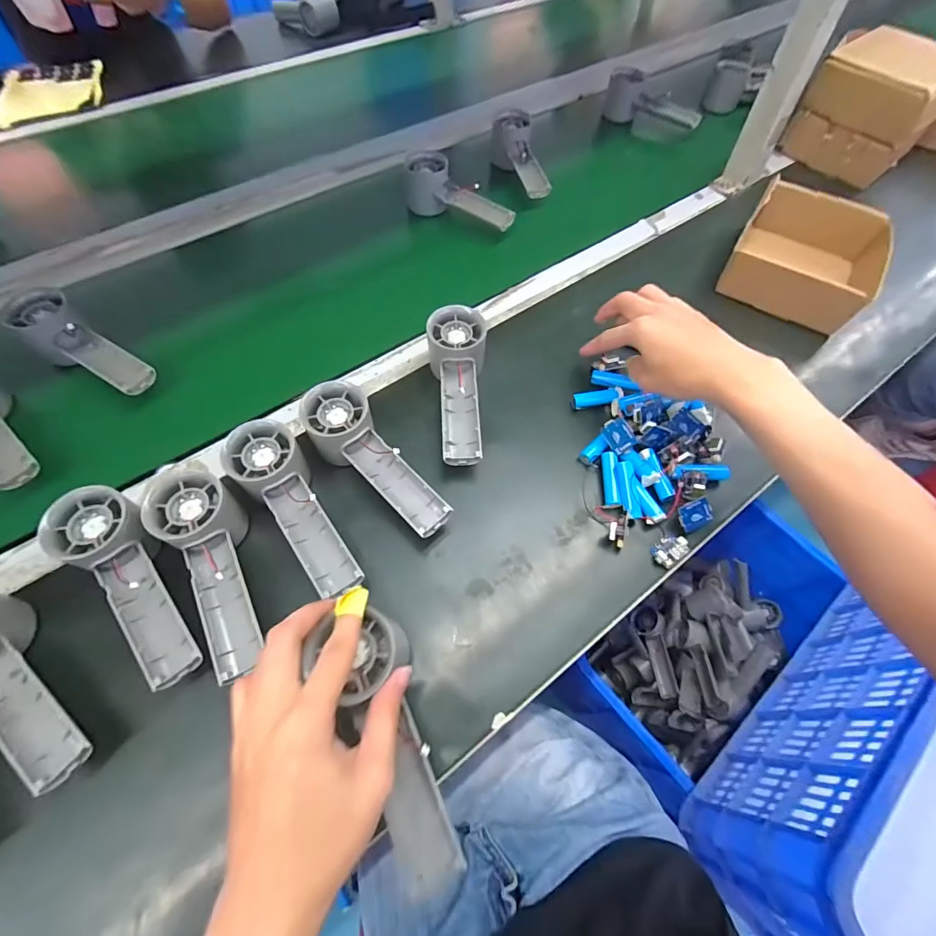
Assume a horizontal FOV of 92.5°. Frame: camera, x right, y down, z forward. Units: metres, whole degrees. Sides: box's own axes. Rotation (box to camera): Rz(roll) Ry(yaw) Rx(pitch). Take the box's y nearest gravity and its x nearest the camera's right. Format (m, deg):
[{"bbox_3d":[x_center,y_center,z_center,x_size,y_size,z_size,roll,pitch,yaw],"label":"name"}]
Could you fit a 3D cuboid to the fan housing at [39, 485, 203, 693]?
[{"bbox_3d":[-0.246,0.078,0.324,0.156,0.034,0.058,40,68,18],"label":"fan housing"}]

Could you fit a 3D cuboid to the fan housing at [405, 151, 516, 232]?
[{"bbox_3d":[-0.010,-0.350,0.580,0.149,0.059,0.045,26,64,12],"label":"fan housing"}]

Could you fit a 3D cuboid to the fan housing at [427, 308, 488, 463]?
[{"bbox_3d":[-0.008,-0.074,0.435,0.057,0.051,0.156,-3,74,-3],"label":"fan housing"}]

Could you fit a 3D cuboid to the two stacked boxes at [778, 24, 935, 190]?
[{"bbox_3d":[0.563,-0.504,0.625,0.159,0.120,0.164,36,67,17],"label":"two stacked boxes"}]

